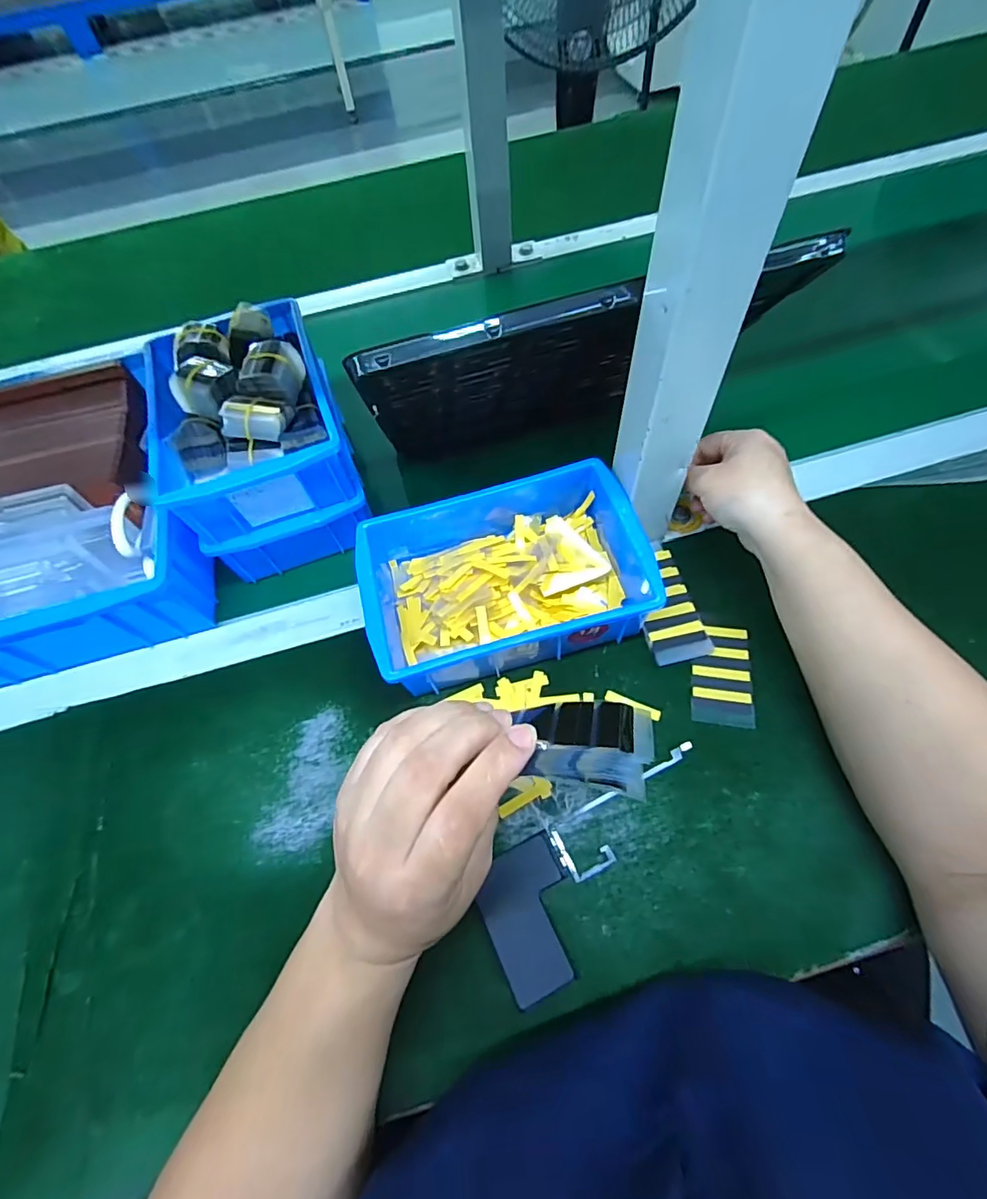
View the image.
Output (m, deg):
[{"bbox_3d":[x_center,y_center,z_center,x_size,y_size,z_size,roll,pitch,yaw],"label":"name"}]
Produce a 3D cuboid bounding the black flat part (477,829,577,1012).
[{"bbox_3d":[0.024,0.192,0.314,0.056,0.005,0.077,-23,62,-8],"label":"black flat part"}]

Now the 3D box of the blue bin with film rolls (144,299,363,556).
[{"bbox_3d":[-0.199,-0.148,0.418,0.133,0.081,0.190,-20,62,-7],"label":"blue bin with film rolls"}]

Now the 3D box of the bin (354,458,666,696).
[{"bbox_3d":[0.005,-0.021,0.399,0.201,0.072,0.148,-14,61,-3],"label":"bin"}]

